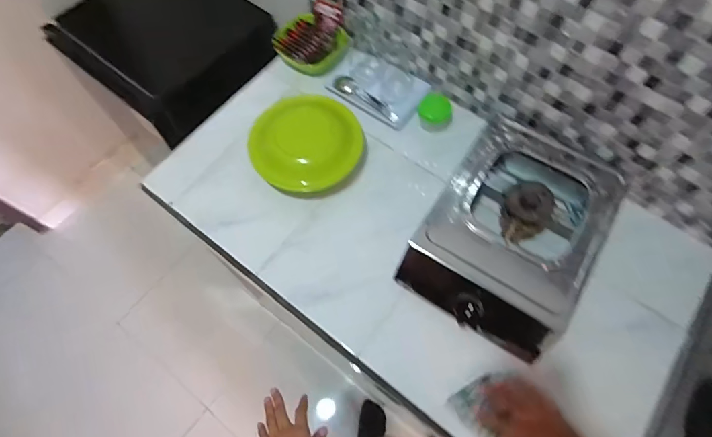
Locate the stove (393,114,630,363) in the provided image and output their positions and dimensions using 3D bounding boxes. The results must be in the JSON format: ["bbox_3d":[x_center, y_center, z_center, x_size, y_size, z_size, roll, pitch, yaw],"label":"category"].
[{"bbox_3d":[0.292,0.020,0.757,0.266,0.135,0.392,33,70,14],"label":"stove"}]

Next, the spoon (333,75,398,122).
[{"bbox_3d":[0.024,-0.279,0.945,0.170,0.027,0.035,33,69,1],"label":"spoon"}]

